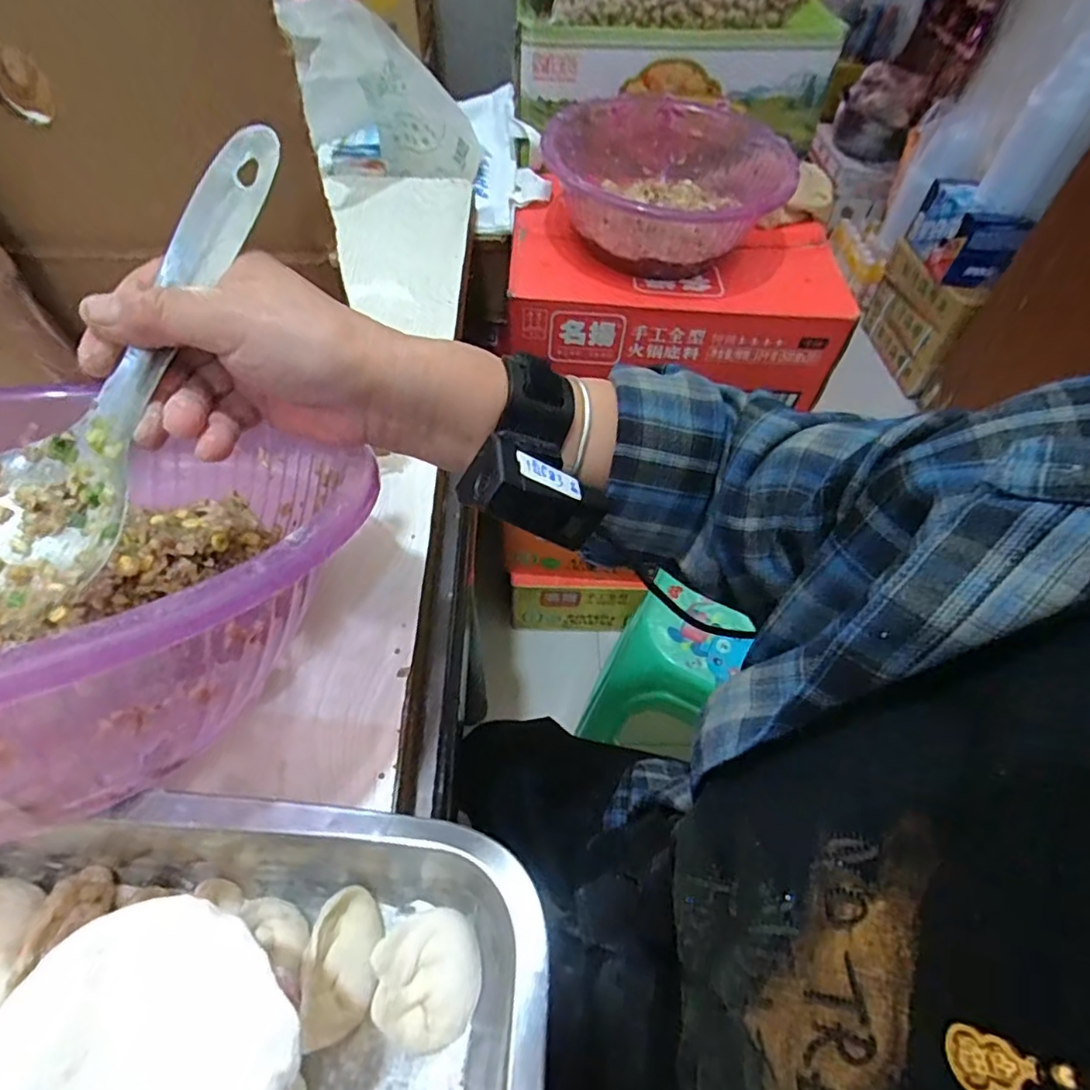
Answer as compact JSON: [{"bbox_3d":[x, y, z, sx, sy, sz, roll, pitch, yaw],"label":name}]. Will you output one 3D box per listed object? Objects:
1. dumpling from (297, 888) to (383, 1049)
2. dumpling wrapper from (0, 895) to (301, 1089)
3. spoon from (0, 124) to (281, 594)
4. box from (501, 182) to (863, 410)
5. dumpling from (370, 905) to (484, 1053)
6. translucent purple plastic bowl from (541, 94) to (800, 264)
[{"bbox_3d":[-0.088,0.185,0.267,0.027,0.034,0.056,4,51,-2],"label":"dumpling"},{"bbox_3d":[-0.115,0.147,0.176,0.083,0.009,0.066,32,57,11],"label":"dumpling wrapper"},{"bbox_3d":[-0.168,-0.072,0.235,0.064,0.045,0.212,29,88,17],"label":"spoon"},{"bbox_3d":[0.168,-0.351,0.828,0.415,0.141,0.221,4,53,-1],"label":"box"},{"bbox_3d":[-0.050,0.189,0.265,0.043,0.034,0.047,3,51,-3],"label":"dumpling"},{"bbox_3d":[0.153,-0.478,0.801,0.315,0.091,0.333,2,53,-2],"label":"translucent purple plastic bowl"}]

